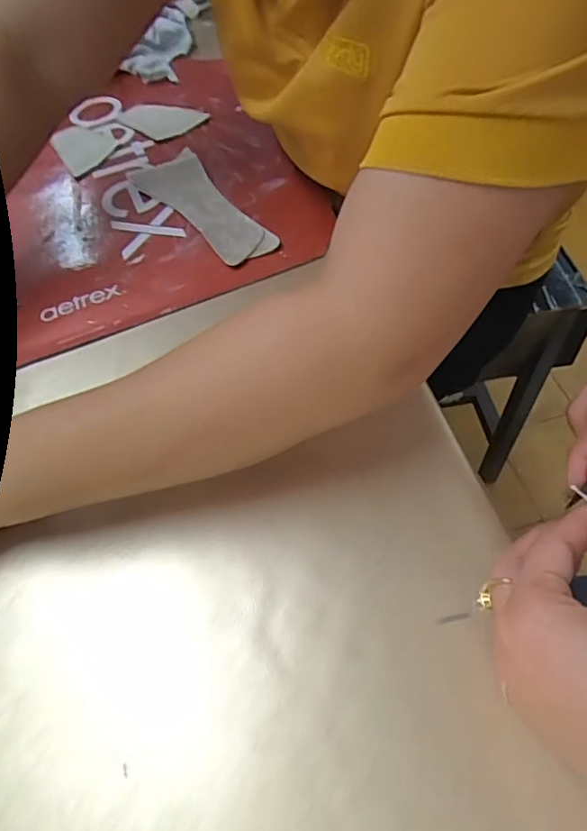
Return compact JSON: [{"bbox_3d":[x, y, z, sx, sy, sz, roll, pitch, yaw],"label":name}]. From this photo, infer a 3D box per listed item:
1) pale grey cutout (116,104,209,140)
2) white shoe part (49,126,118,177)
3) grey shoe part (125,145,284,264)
[{"bbox_3d":[-0.138,-0.296,0.539,0.090,0.007,0.050,18,68,15],"label":"pale grey cutout"},{"bbox_3d":[-0.207,-0.269,0.526,0.054,0.004,0.086,-31,60,-14],"label":"white shoe part"},{"bbox_3d":[-0.080,-0.179,0.452,0.058,0.007,0.170,-33,60,-8],"label":"grey shoe part"}]

